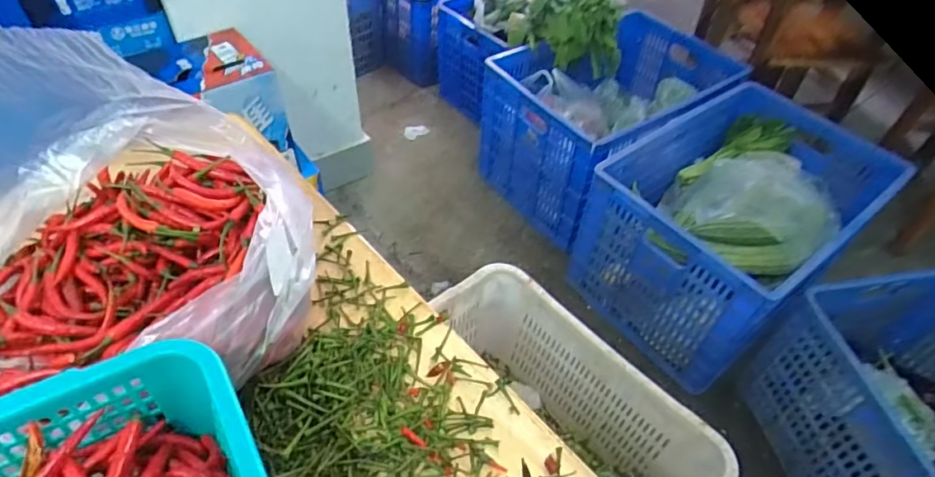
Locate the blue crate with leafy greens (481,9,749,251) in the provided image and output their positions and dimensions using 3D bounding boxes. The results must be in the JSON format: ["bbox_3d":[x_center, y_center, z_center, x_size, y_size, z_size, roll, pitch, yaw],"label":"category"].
[{"bbox_3d":[0.429,-0.351,1.719,0.749,0.403,0.491,-31,57,-27],"label":"blue crate with leafy greens"}]

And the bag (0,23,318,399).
[{"bbox_3d":[-0.294,-0.026,0.436,0.304,0.199,0.244,-4,48,-7],"label":"bag"}]

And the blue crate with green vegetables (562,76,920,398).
[{"bbox_3d":[0.724,-0.057,1.470,0.773,0.389,0.485,-30,56,-27],"label":"blue crate with green vegetables"}]

